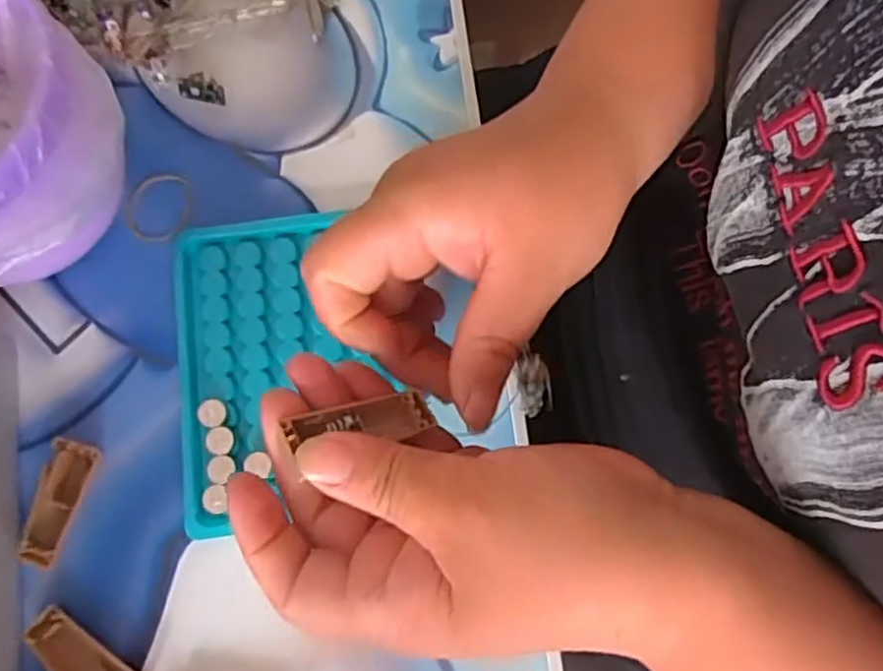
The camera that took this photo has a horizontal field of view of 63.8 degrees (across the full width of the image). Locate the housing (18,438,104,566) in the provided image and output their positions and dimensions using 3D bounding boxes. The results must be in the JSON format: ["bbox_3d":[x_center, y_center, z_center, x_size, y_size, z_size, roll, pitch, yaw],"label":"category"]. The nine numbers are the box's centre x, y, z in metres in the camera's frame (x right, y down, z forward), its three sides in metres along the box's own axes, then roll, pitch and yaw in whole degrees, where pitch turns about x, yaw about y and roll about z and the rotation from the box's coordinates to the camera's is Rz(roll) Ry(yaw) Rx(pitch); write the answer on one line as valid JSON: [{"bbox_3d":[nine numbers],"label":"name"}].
[{"bbox_3d":[-0.156,0.068,0.288,0.019,0.007,0.050,17,78,3],"label":"housing"}]

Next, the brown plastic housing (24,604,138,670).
[{"bbox_3d":[-0.140,0.128,0.275,0.049,0.007,0.019,36,80,7],"label":"brown plastic housing"}]

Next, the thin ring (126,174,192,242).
[{"bbox_3d":[-0.128,-0.058,0.321,0.029,0.004,0.033,-6,78,-2],"label":"thin ring"}]

